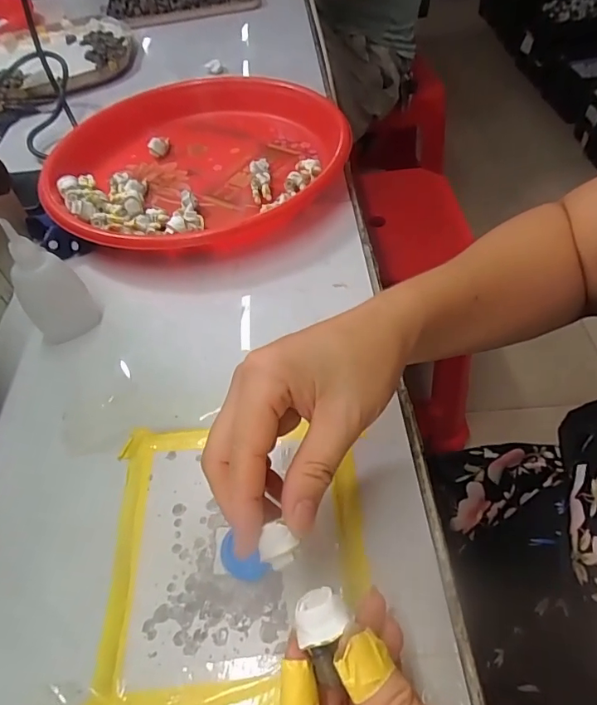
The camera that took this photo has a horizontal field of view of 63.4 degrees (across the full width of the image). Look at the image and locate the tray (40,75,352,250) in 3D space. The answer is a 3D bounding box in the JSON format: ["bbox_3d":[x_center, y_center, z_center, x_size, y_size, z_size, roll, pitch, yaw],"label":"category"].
[{"bbox_3d":[-0.099,-0.190,0.476,0.282,0.034,0.264,-36,57,-22],"label":"tray"}]

